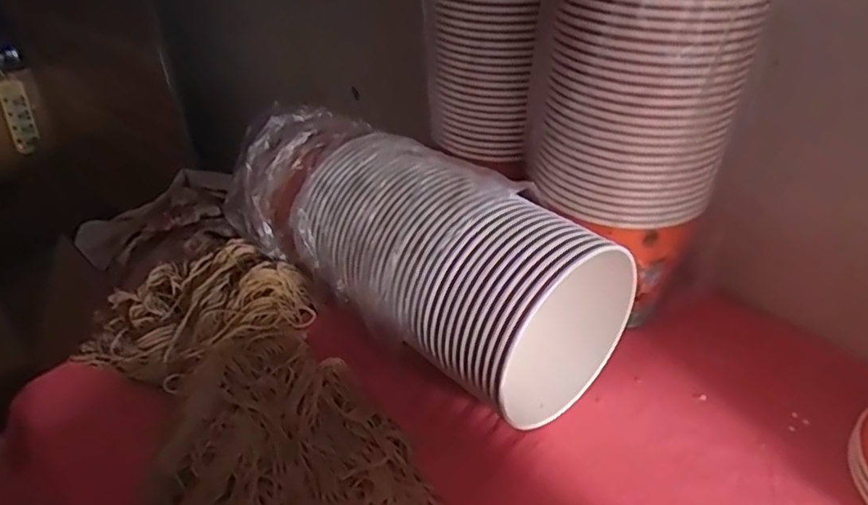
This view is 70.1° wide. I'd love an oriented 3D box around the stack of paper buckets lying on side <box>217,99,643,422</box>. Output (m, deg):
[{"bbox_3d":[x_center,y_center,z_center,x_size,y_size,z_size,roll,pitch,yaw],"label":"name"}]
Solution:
[{"bbox_3d":[-0.036,-0.012,0.595,0.413,0.162,0.169,28,45,36],"label":"stack of paper buckets lying on side"}]

